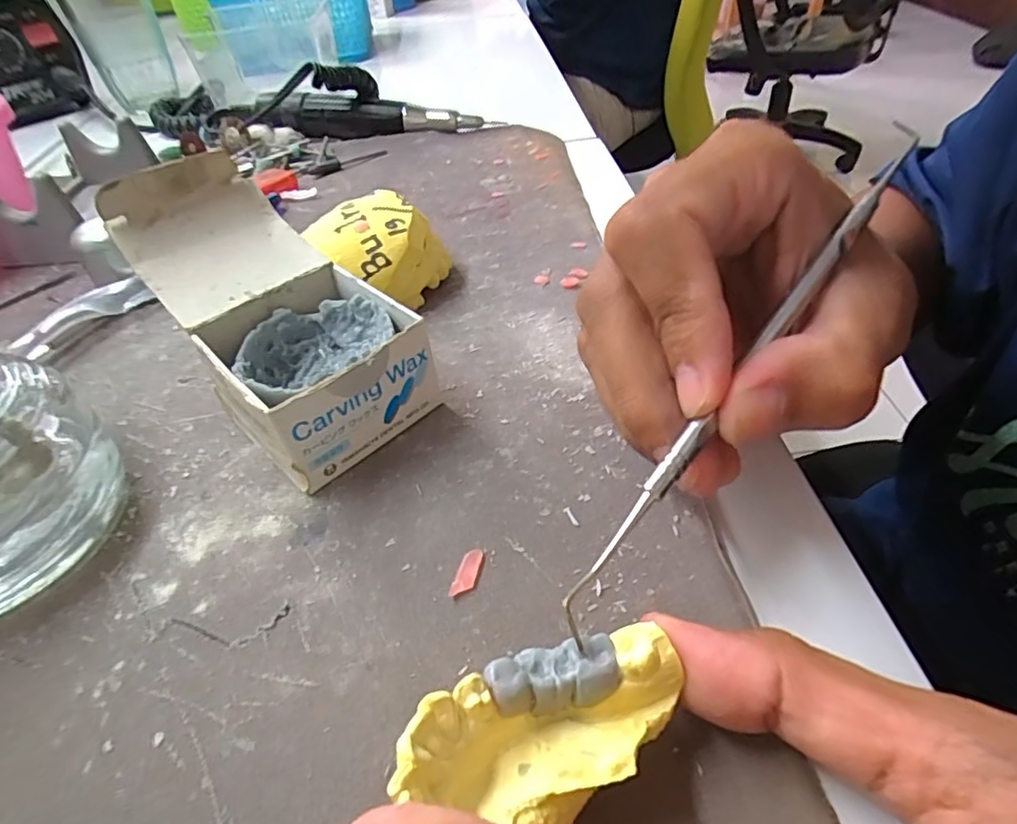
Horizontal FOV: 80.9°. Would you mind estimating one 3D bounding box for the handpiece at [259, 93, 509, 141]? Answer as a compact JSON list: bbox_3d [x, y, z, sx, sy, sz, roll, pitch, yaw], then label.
[{"bbox_3d":[-0.086,-0.199,0.401,0.148,0.025,0.022,2,45,7],"label":"handpiece"}]

